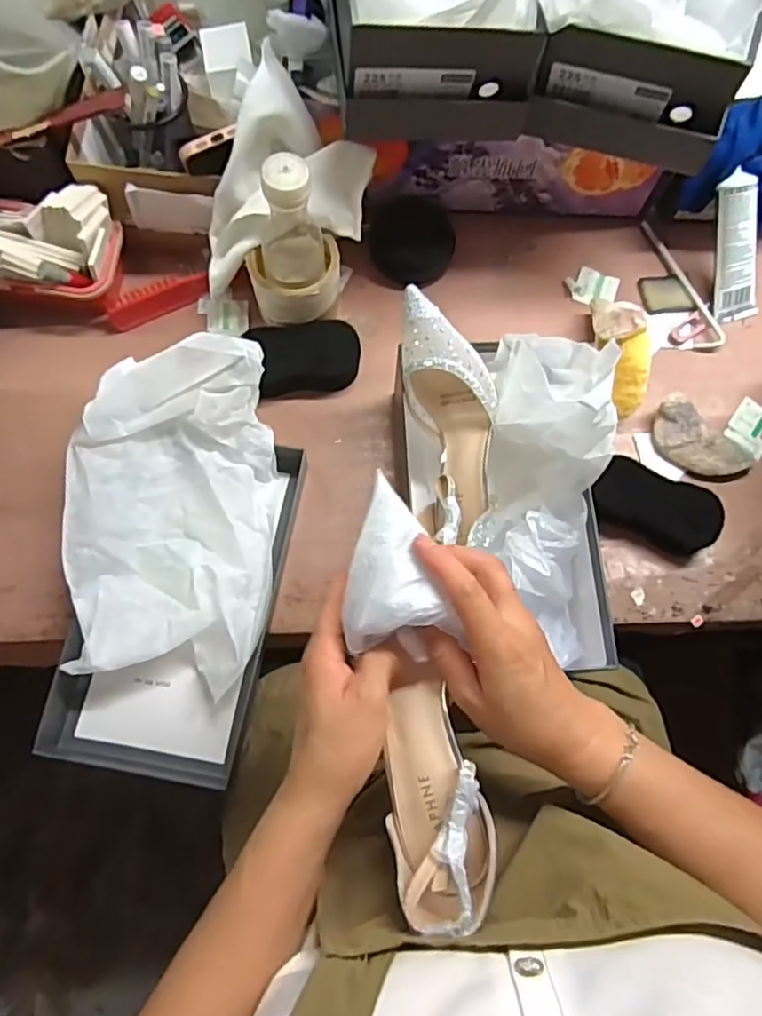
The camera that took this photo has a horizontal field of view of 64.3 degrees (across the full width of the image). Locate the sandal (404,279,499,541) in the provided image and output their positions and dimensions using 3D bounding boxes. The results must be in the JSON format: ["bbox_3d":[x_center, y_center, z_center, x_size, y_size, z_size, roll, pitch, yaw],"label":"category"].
[{"bbox_3d":[0.062,-0.078,0.534,0.079,0.070,0.219,-12,92,-6],"label":"sandal"}]

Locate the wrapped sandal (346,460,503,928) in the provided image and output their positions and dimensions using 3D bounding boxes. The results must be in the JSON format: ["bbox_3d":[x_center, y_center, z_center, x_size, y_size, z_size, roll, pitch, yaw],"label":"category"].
[{"bbox_3d":[0.020,0.102,0.347,0.059,0.081,0.234,-10,82,-5],"label":"wrapped sandal"}]

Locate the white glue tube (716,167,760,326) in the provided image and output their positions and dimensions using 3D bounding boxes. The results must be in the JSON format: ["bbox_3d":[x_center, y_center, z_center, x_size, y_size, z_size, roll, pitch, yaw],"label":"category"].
[{"bbox_3d":[0.378,-0.273,0.645,0.042,0.023,0.146,-21,118,-8],"label":"white glue tube"}]

